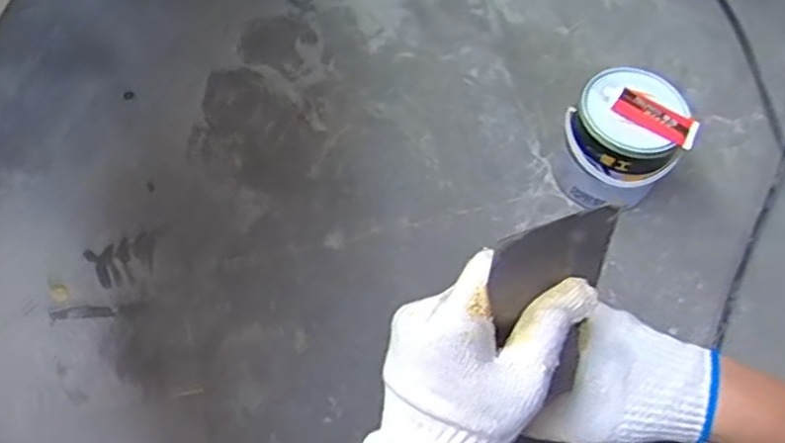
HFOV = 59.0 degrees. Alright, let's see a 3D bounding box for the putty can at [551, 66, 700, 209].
[{"bbox_3d":[0.327,-0.110,1.007,0.163,0.178,0.137,32,63,14],"label":"putty can"}]

